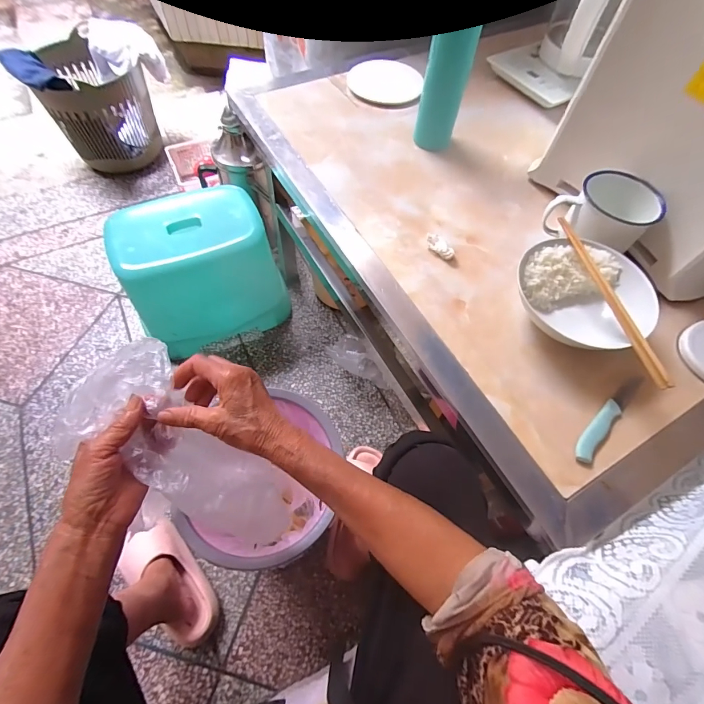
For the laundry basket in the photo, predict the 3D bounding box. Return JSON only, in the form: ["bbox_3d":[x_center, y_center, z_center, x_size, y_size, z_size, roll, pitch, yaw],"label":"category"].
[{"bbox_3d":[-0.829,-0.795,1.252,0.294,0.289,0.263,-36,69,-20],"label":"laundry basket"}]

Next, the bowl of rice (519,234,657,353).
[{"bbox_3d":[0.276,-0.065,0.460,0.125,0.060,0.147,-21,65,-13],"label":"bowl of rice"}]

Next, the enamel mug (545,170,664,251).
[{"bbox_3d":[0.319,-0.175,0.501,0.117,0.087,0.082,12,62,4],"label":"enamel mug"}]

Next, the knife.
[{"bbox_3d":[0.282,0.070,0.417,0.132,0.008,0.020,-40,71,-21],"label":"knife"}]

